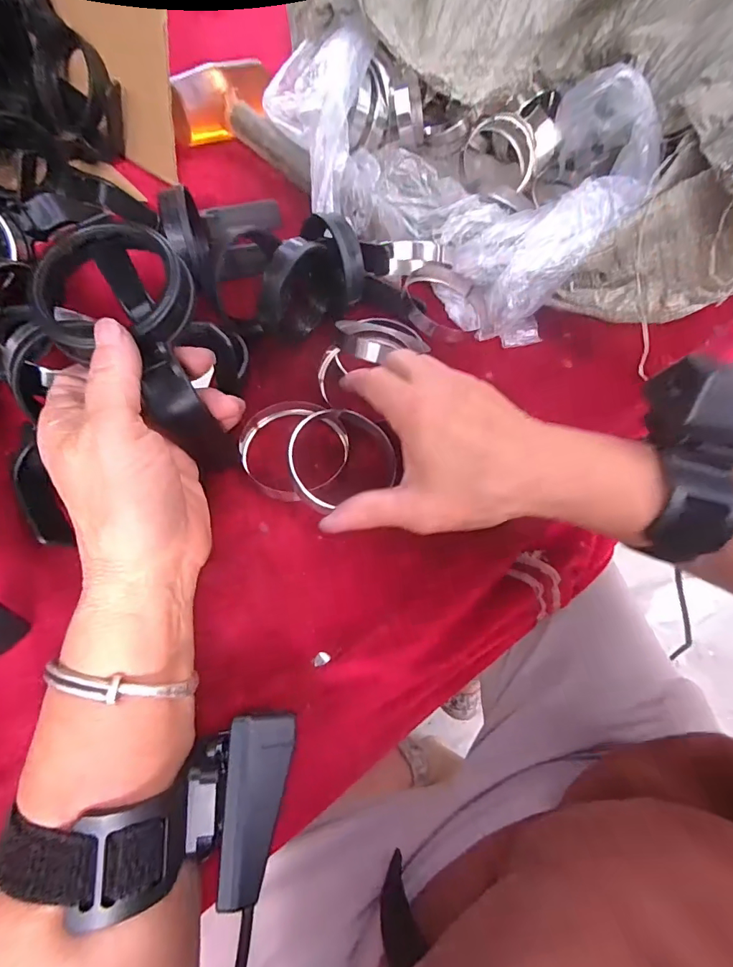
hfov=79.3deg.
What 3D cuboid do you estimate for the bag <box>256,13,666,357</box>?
[{"bbox_3d":[0.079,-0.274,0.384,0.300,0.101,0.217,35,66,14],"label":"bag"}]

